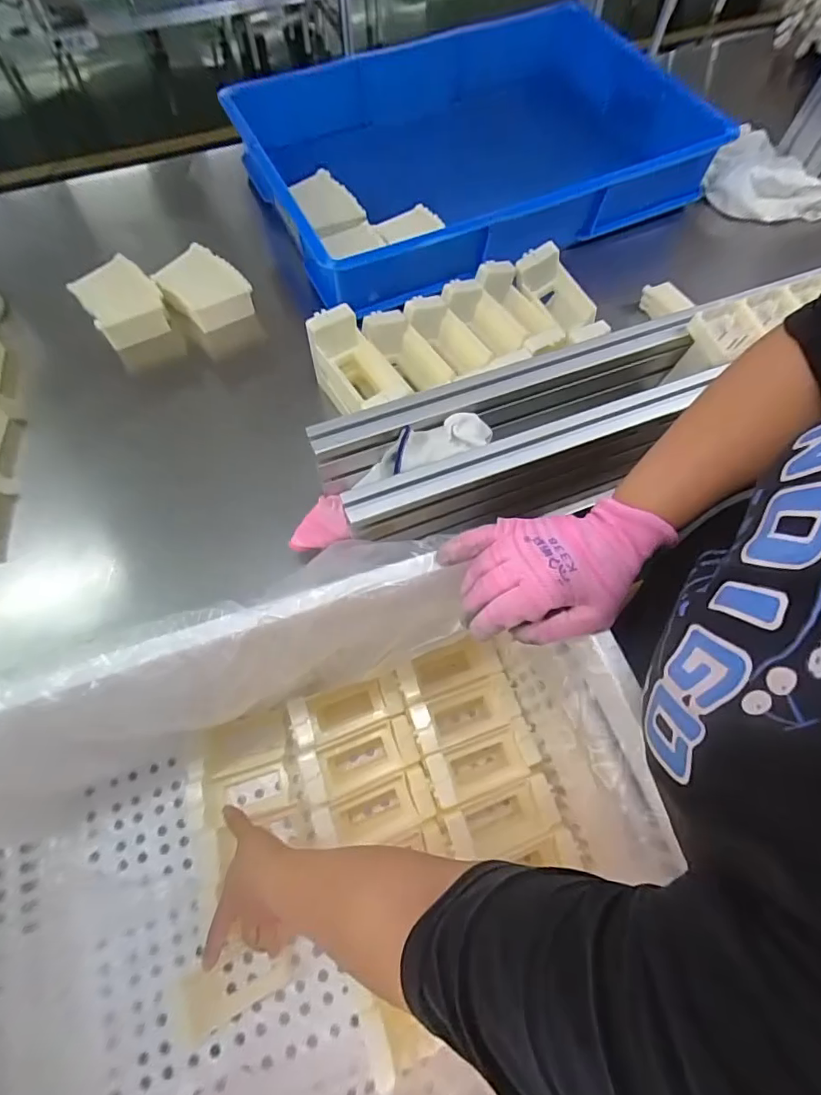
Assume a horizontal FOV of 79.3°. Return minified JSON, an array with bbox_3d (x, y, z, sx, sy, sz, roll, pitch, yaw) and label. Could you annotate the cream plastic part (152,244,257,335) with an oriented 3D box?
[{"bbox_3d":[-0.265,-0.332,0.638,0.087,0.043,0.104,-41,73,-17],"label":"cream plastic part"}]

